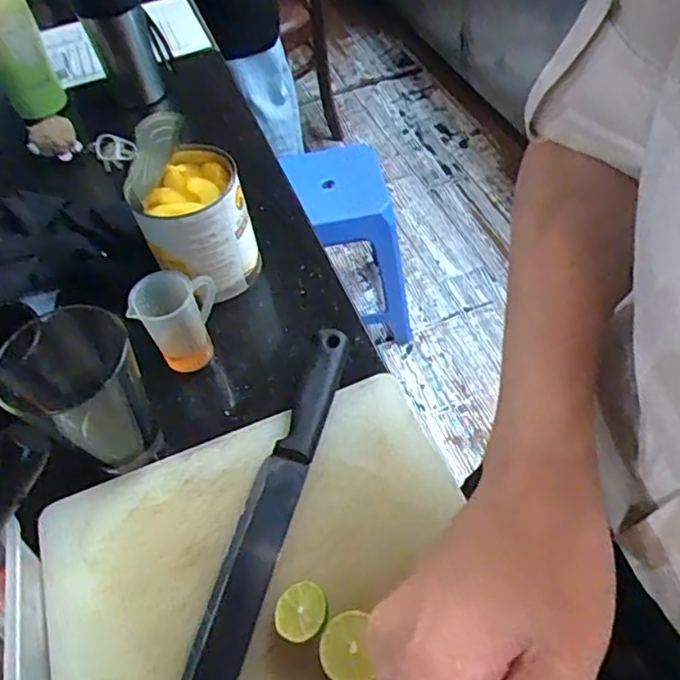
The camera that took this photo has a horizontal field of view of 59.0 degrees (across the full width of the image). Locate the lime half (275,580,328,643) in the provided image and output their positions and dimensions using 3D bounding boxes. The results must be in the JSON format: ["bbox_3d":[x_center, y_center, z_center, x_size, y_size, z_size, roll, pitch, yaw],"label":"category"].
[{"bbox_3d":[-0.024,0.177,0.388,0.033,0.024,0.035,-9,52,-1],"label":"lime half"}]

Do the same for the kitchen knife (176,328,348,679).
[{"bbox_3d":[-0.055,0.125,0.430,0.038,0.029,0.314,12,55,15],"label":"kitchen knife"}]

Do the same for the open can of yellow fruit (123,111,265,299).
[{"bbox_3d":[-0.136,-0.121,0.560,0.096,0.174,0.091,-3,52,4],"label":"open can of yellow fruit"}]

